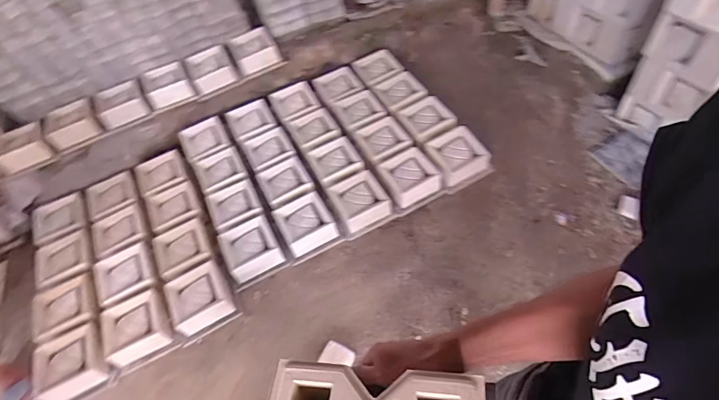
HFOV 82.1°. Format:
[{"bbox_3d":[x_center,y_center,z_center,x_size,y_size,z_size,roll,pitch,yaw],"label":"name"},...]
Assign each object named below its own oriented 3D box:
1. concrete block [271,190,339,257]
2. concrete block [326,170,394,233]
[{"bbox_3d":[-0.234,0.109,1.789,0.213,0.131,0.215,-26,48,-18],"label":"concrete block"},{"bbox_3d":[0.001,0.001,1.825,0.218,0.106,0.209,-22,47,-15],"label":"concrete block"}]

